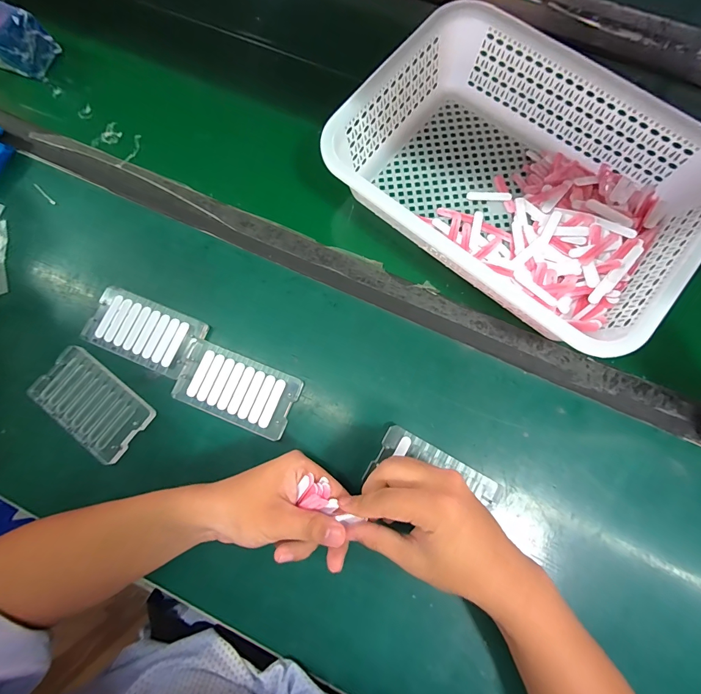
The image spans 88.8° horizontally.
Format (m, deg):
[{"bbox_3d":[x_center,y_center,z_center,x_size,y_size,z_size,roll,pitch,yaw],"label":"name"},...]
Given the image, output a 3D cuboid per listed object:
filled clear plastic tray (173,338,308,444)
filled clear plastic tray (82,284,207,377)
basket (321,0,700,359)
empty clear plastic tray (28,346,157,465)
[{"bbox_3d":[-0.120,0.044,0.378,0.124,0.012,0.066,21,78,5],"label":"filled clear plastic tray"},{"bbox_3d":[-0.225,-0.017,0.392,0.118,0.016,0.066,22,78,6],"label":"filled clear plastic tray"},{"bbox_3d":[0.176,-0.181,0.387,0.357,0.081,0.249,37,80,8],"label":"basket"},{"bbox_3d":[-0.270,0.059,0.378,0.120,0.014,0.069,37,80,8],"label":"empty clear plastic tray"}]

